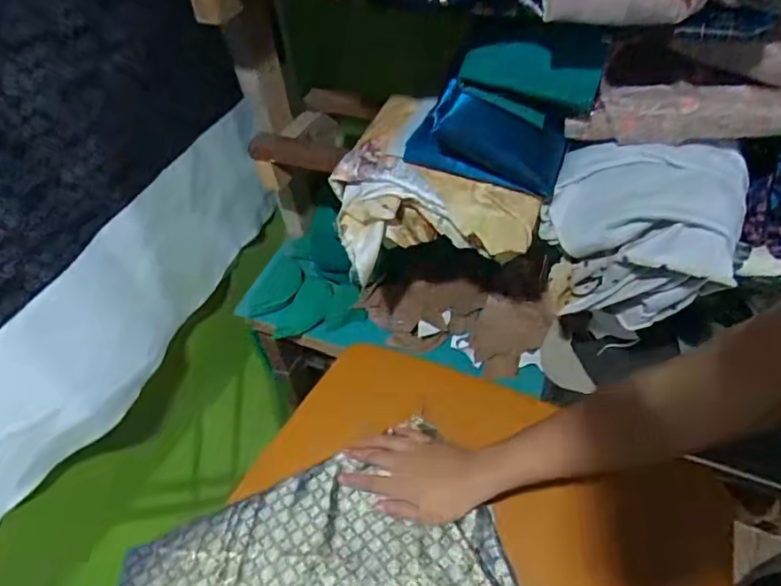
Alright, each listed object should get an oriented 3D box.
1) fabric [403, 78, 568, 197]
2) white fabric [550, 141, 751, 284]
[{"bbox_3d":[0.099,-0.164,0.567,0.164,0.086,0.068,21,53,22],"label":"fabric"},{"bbox_3d":[0.252,-0.084,0.528,0.177,0.077,0.114,11,50,14],"label":"white fabric"}]

